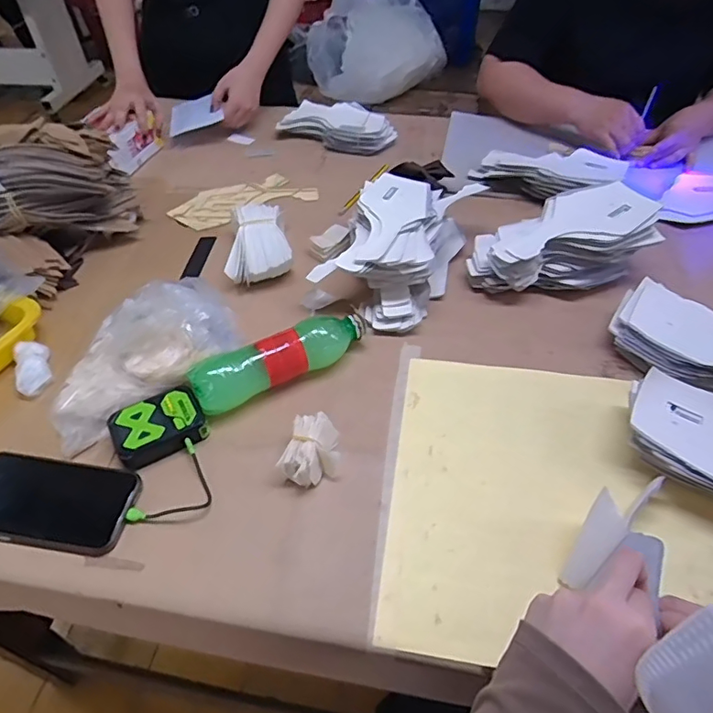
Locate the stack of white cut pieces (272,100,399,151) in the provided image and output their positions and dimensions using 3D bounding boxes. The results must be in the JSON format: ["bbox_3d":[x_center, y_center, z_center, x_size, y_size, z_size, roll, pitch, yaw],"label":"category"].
[{"bbox_3d":[-0.036,-0.452,1.018,0.214,0.042,0.117,29,54,24],"label":"stack of white cut pieces"}]

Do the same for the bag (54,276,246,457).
[{"bbox_3d":[-0.252,-0.018,0.596,0.220,0.077,0.140,-31,54,-24],"label":"bag"}]

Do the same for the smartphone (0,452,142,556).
[{"bbox_3d":[-0.298,0.138,0.503,0.163,0.008,0.083,6,48,6],"label":"smartphone"}]

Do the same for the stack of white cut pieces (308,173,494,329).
[{"bbox_3d":[0.044,-0.159,0.719,0.181,0.094,0.253,17,50,15],"label":"stack of white cut pieces"}]

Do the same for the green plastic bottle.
[{"bbox_3d":[-0.083,0.002,0.591,0.205,0.053,0.053,-23,51,-19],"label":"green plastic bottle"}]

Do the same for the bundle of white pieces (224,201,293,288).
[{"bbox_3d":[-0.143,-0.162,0.745,0.091,0.050,0.145,-11,49,-9],"label":"bundle of white pieces"}]

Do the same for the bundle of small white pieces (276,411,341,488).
[{"bbox_3d":[-0.043,0.096,0.528,0.052,0.035,0.069,11,49,11],"label":"bundle of small white pieces"}]

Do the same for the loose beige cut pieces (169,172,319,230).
[{"bbox_3d":[-0.188,-0.262,0.876,0.229,0.017,0.107,-27,53,-22],"label":"loose beige cut pieces"}]

